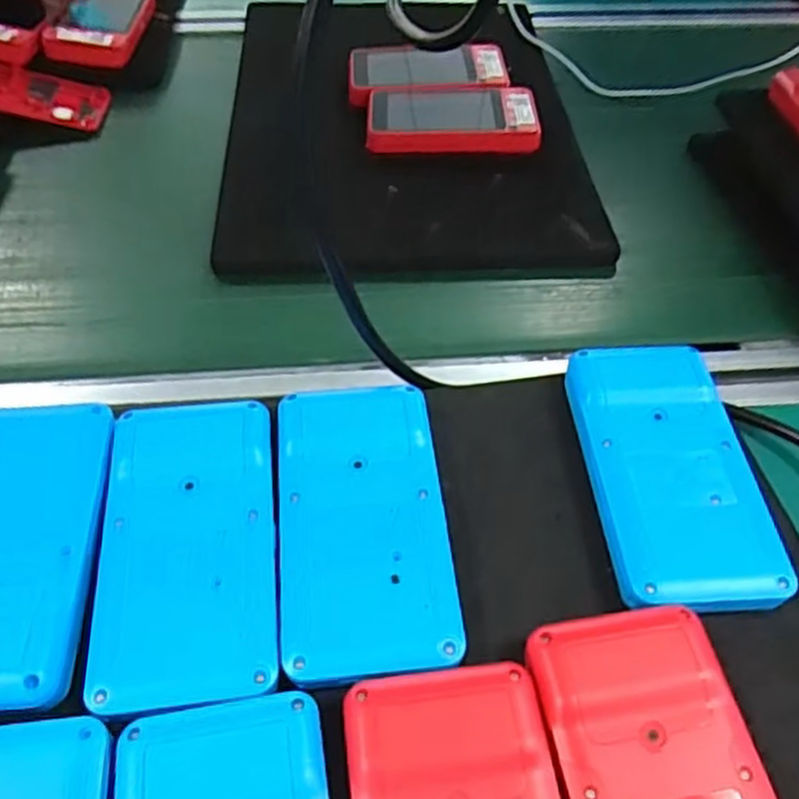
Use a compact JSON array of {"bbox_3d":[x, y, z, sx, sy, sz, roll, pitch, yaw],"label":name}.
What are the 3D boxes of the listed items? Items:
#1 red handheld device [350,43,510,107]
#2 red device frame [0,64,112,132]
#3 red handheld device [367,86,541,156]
[{"bbox_3d":[0.022,-0.250,0.564,0.119,0.015,0.065,-2,50,-4],"label":"red handheld device"},{"bbox_3d":[-0.280,-0.226,0.543,0.122,0.010,0.061,9,49,-12],"label":"red device frame"},{"bbox_3d":[0.038,-0.200,0.528,0.118,0.018,0.069,1,50,-1],"label":"red handheld device"}]

